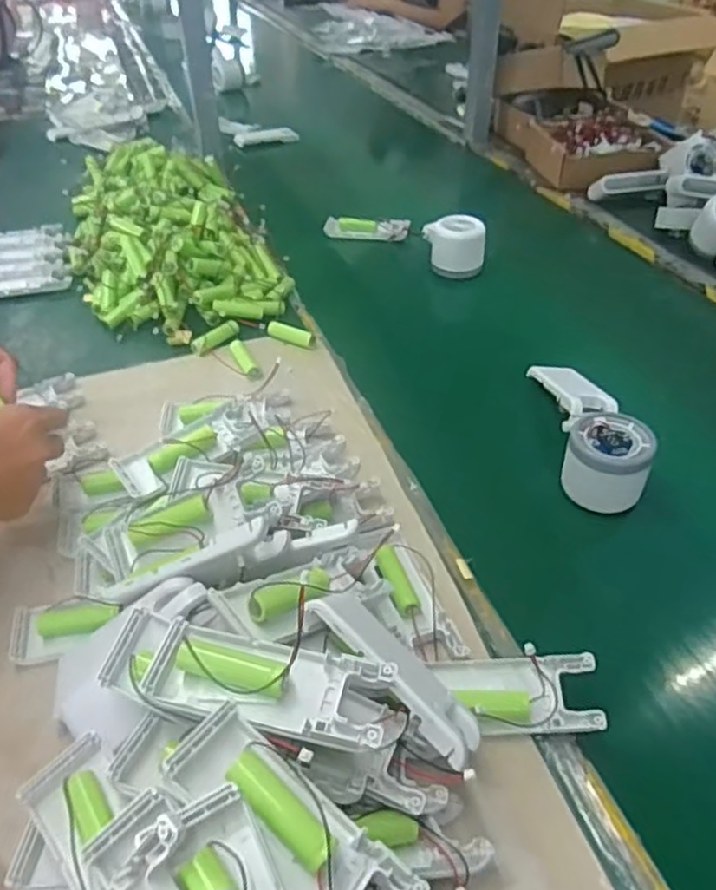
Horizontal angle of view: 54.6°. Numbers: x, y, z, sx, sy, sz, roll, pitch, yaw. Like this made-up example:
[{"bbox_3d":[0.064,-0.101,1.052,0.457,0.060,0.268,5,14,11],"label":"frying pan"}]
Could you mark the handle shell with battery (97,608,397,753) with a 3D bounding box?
[{"bbox_3d":[-0.053,0.104,0.307,0.132,0.029,0.044,11,42,14],"label":"handle shell with battery"}]

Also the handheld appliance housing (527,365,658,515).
[{"bbox_3d":[0.179,-0.022,0.551,0.054,0.052,0.163,-3,40,-2],"label":"handheld appliance housing"}]

